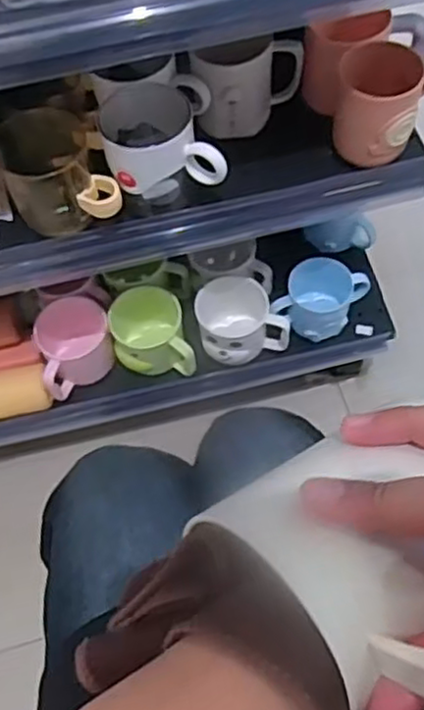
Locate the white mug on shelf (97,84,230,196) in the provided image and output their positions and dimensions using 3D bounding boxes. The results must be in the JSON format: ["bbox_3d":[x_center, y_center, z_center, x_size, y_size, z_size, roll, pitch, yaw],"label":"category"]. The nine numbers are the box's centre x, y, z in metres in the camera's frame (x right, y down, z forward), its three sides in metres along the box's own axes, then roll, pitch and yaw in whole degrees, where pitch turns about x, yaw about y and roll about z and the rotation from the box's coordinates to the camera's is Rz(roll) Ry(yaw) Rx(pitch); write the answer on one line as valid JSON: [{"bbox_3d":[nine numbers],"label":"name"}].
[{"bbox_3d":[-0.048,-0.201,0.661,0.106,0.074,0.092,-10,63,-3],"label":"white mug on shelf"}]

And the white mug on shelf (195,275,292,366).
[{"bbox_3d":[0.040,-0.041,0.906,0.114,0.069,0.091,-10,63,-3],"label":"white mug on shelf"}]

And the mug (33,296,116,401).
[{"bbox_3d":[-0.174,-0.002,0.914,0.093,0.082,0.093,-17,64,-6],"label":"mug"}]

